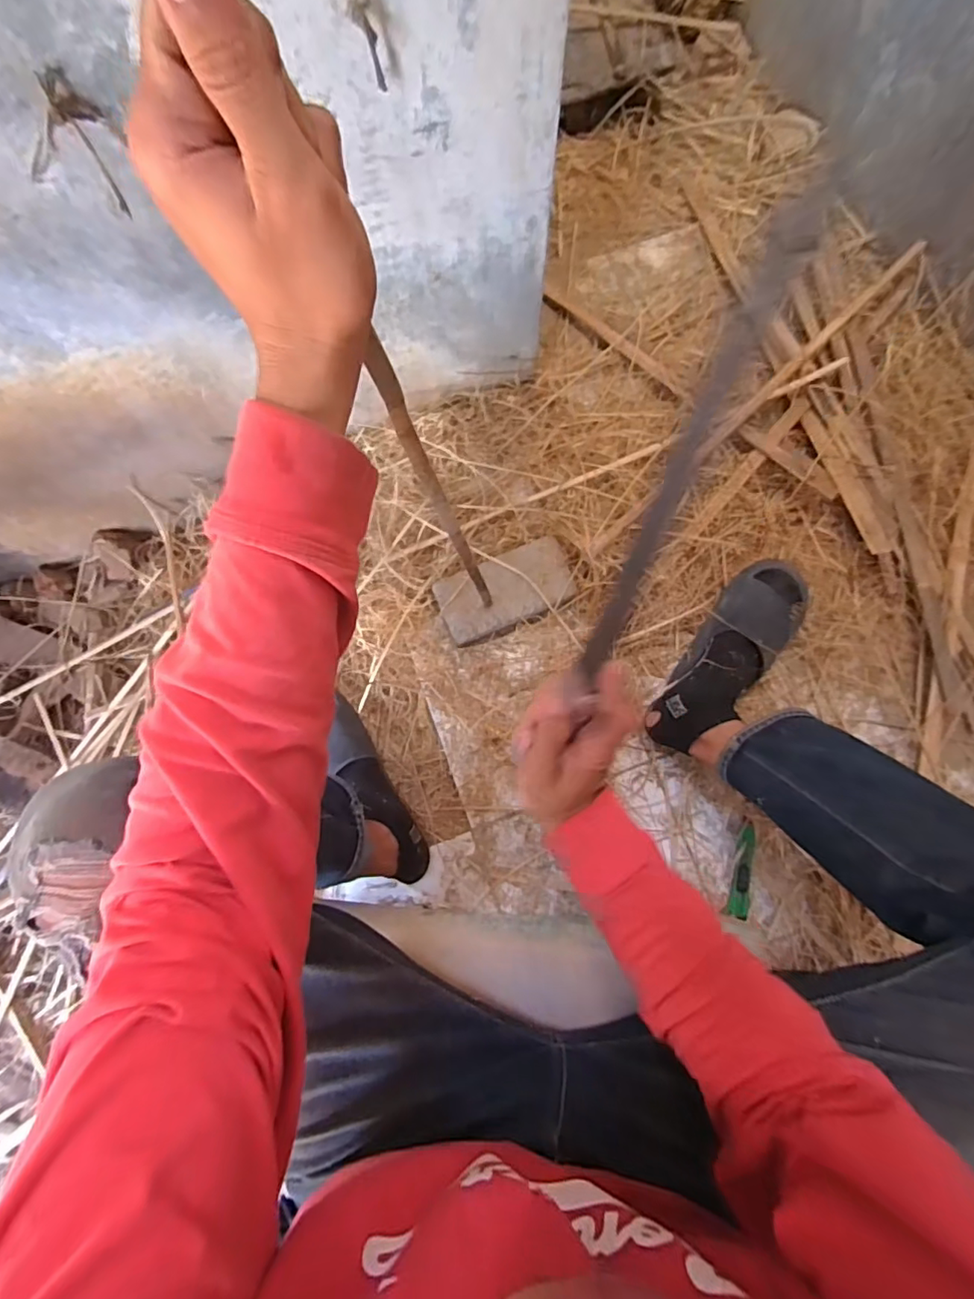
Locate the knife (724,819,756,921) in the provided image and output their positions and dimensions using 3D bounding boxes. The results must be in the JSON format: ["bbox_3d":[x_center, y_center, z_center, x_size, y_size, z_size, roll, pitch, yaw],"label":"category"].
[{"bbox_3d":[0.376,0.323,0.809,0.031,0.008,0.138,10,80,3],"label":"knife"}]

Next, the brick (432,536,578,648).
[{"bbox_3d":[0.028,-0.089,0.866,0.207,0.047,0.113,-24,80,-3],"label":"brick"}]

